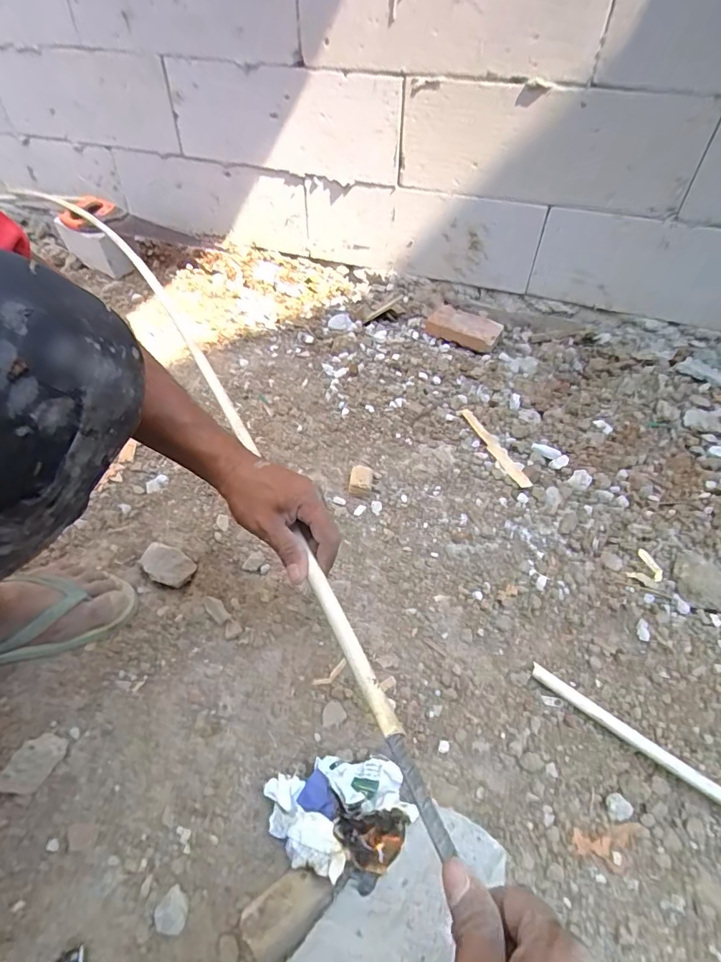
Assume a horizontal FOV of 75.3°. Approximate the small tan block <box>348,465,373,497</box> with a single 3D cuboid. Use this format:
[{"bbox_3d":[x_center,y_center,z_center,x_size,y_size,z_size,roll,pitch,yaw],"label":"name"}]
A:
[{"bbox_3d":[0.001,-0.002,0.758,0.036,0.028,0.047,4,47,5],"label":"small tan block"}]

